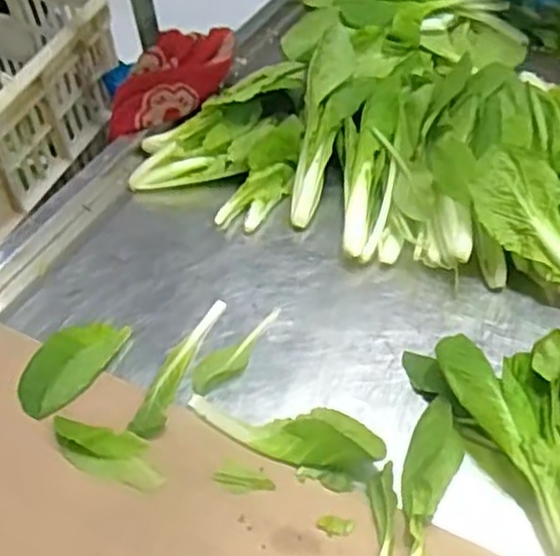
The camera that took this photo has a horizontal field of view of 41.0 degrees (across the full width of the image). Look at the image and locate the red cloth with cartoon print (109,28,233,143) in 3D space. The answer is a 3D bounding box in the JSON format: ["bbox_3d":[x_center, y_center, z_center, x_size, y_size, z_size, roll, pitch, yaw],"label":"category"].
[{"bbox_3d":[-0.097,-0.198,0.714,0.064,0.056,0.180,26,57,22],"label":"red cloth with cartoon print"}]

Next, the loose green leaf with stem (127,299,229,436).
[{"bbox_3d":[-0.074,0.062,0.545,0.022,0.010,0.121,14,54,15],"label":"loose green leaf with stem"}]

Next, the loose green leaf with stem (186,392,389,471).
[{"bbox_3d":[0.002,0.102,0.503,0.134,0.024,0.039,7,52,9],"label":"loose green leaf with stem"}]

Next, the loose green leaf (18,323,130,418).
[{"bbox_3d":[-0.158,0.063,0.552,0.049,0.011,0.090,23,56,20],"label":"loose green leaf"}]

